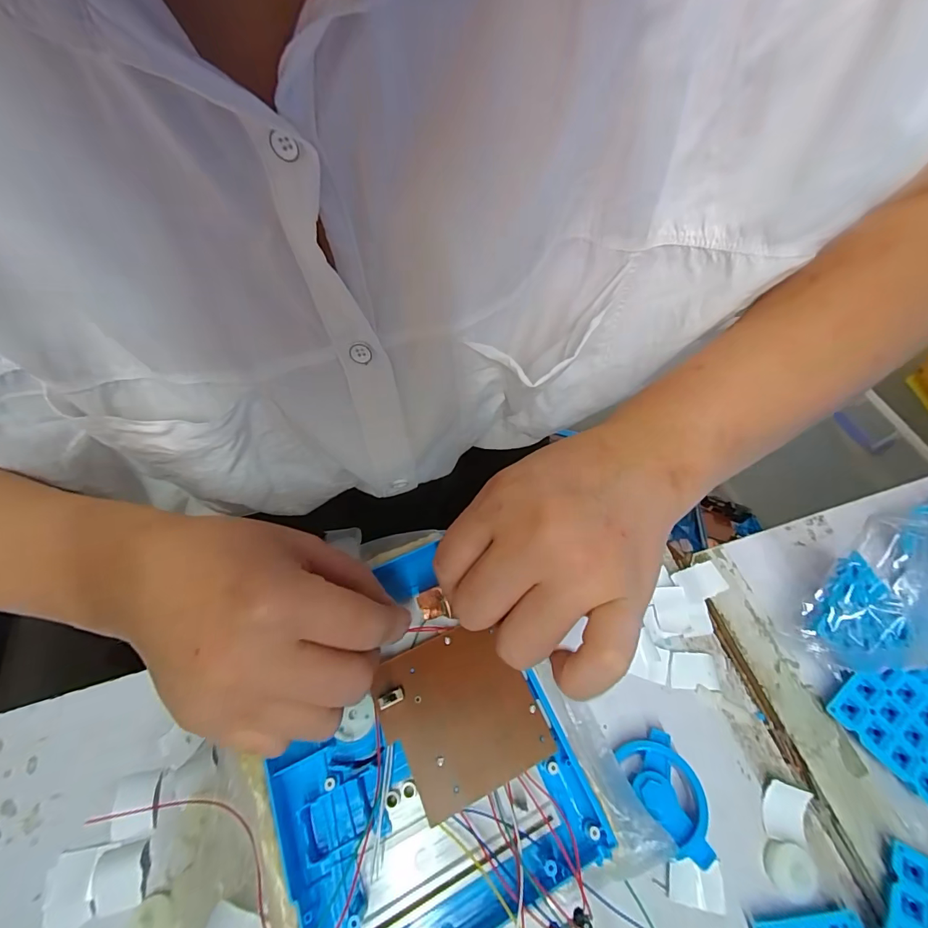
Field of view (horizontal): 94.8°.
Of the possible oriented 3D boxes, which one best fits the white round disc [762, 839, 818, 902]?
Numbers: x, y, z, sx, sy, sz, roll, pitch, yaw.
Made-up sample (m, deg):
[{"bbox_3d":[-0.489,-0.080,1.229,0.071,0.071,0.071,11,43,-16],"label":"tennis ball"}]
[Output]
[{"bbox_3d":[0.164,0.203,0.213,0.023,0.004,0.022,0,59,-1],"label":"white round disc"}]

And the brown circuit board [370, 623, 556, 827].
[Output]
[{"bbox_3d":[-0.003,0.124,0.215,0.071,0.009,0.072,-23,58,-14],"label":"brown circuit board"}]

